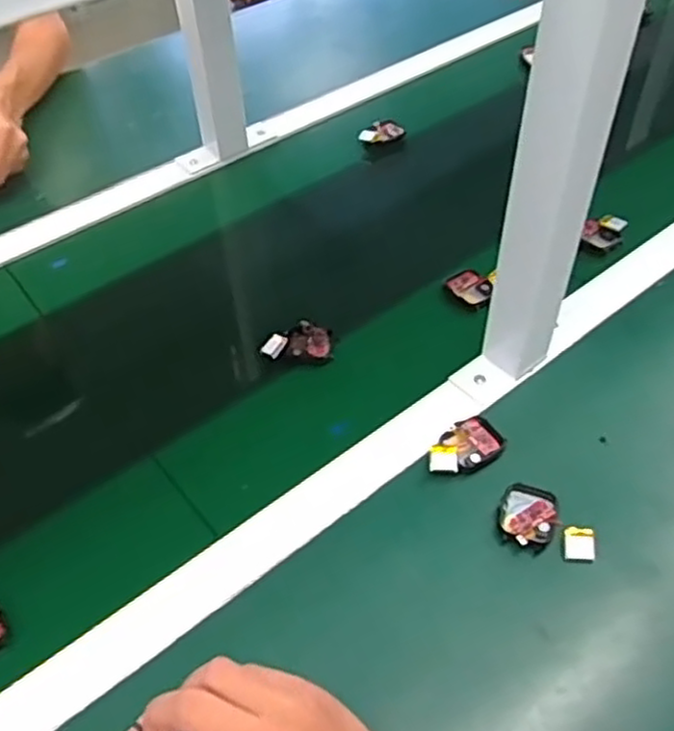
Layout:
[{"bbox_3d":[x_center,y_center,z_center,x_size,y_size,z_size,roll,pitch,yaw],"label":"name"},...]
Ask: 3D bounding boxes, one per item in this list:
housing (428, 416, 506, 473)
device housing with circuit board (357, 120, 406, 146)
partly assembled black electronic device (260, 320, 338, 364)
[{"bbox_3d":[0.095,0.062,0.539,0.059,0.010,0.036,-29,53,-21],"label":"housing"},{"bbox_3d":[0.053,-0.275,0.850,0.054,0.017,0.024,-1,49,2],"label":"device housing with circuit board"},{"bbox_3d":[-0.034,-0.021,0.633,0.063,0.022,0.035,-4,49,-1],"label":"partly assembled black electronic device"}]

